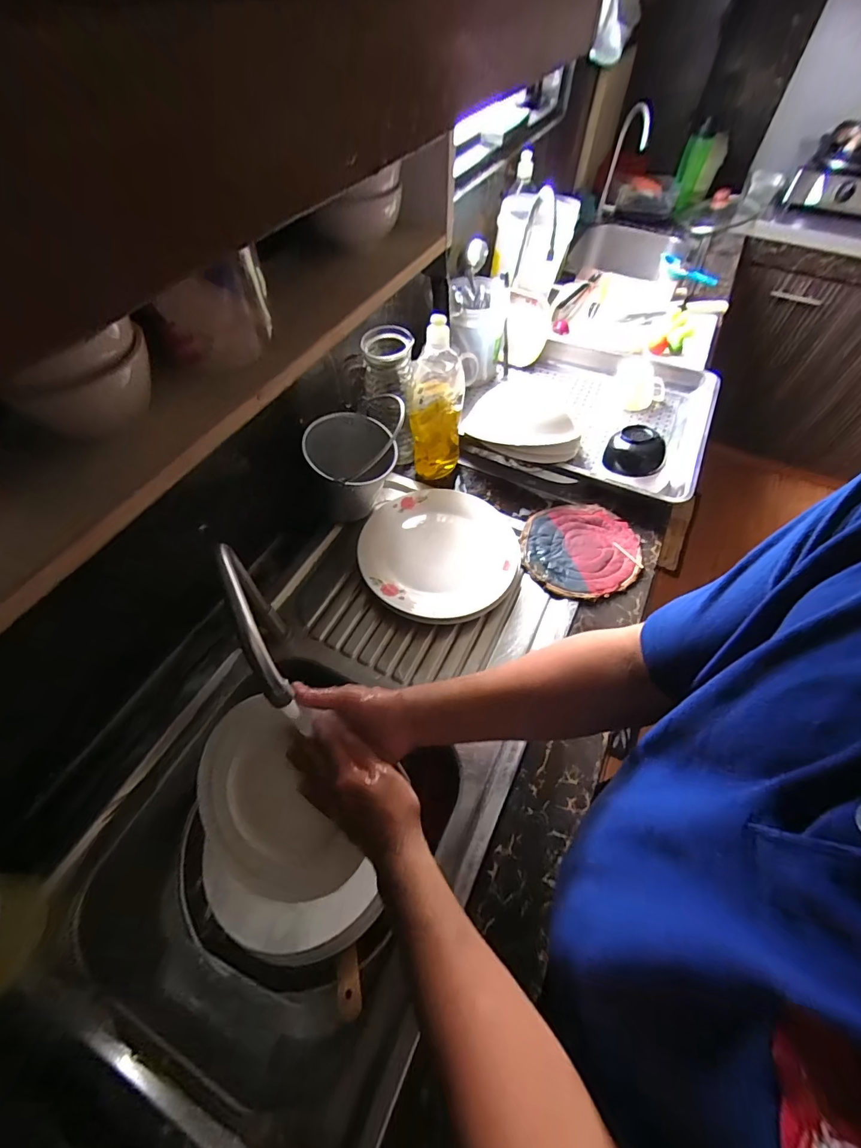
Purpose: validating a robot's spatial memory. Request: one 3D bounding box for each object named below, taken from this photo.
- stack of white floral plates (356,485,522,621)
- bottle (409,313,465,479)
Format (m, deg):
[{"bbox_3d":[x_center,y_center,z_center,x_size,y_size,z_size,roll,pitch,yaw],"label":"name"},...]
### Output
[{"bbox_3d":[0.017,-0.034,0.700,0.243,0.042,0.229,4,56,1],"label":"stack of white floral plates"},{"bbox_3d":[0.011,-0.293,0.736,0.086,0.286,0.107,0,56,-1],"label":"bottle"}]

